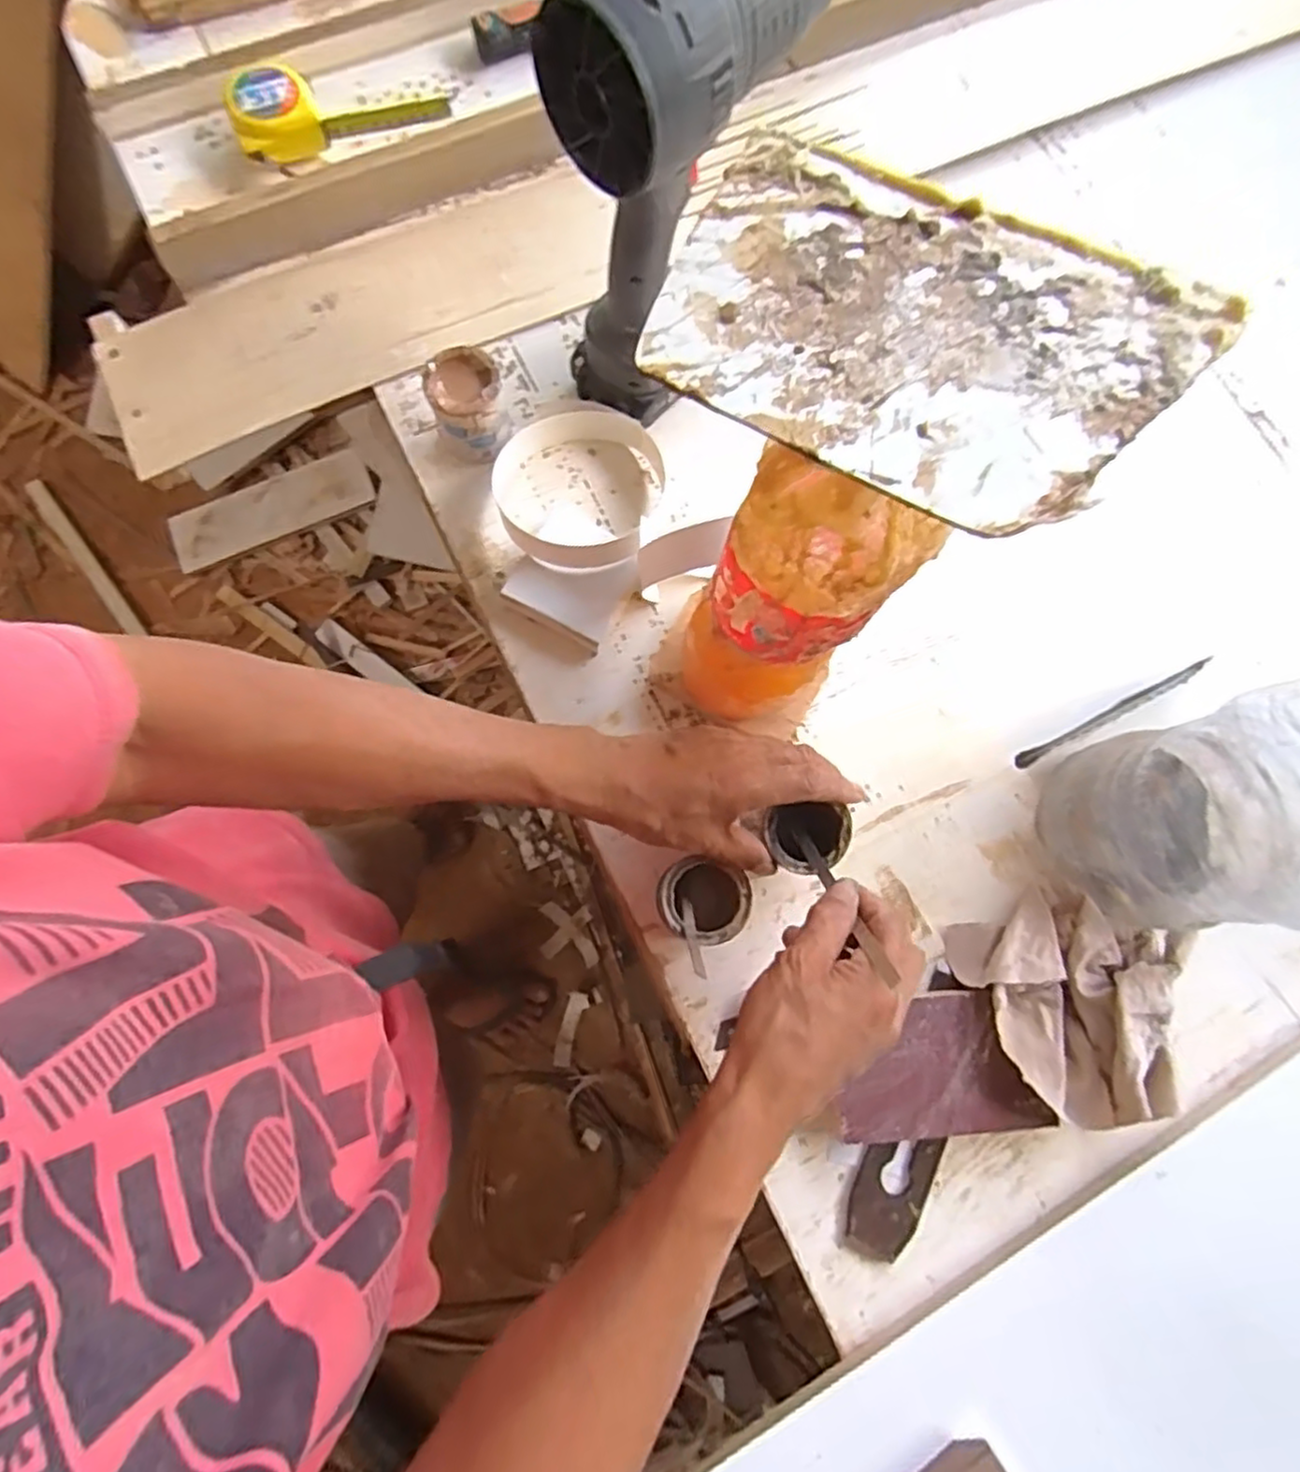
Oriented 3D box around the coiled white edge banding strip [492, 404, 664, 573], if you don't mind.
[{"bbox_3d":[-0.054,-0.182,0.514,0.119,0.041,0.131,11,78,1],"label":"coiled white edge banding strip"}]

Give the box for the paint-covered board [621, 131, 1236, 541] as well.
[{"bbox_3d":[0.066,-0.110,0.188,0.135,0.004,0.094,33,77,16],"label":"paint-covered board"}]

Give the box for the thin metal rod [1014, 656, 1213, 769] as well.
[{"bbox_3d":[0.336,-0.017,0.509,0.169,0.007,0.010,-25,80,-6],"label":"thin metal rod"}]

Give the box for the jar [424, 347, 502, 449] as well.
[{"bbox_3d":[-0.130,-0.238,0.513,0.049,0.058,0.050,1,78,-3],"label":"jar"}]

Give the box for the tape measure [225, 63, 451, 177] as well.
[{"bbox_3d":[-0.246,-0.494,0.548,0.156,0.033,0.069,-27,80,-9],"label":"tape measure"}]

